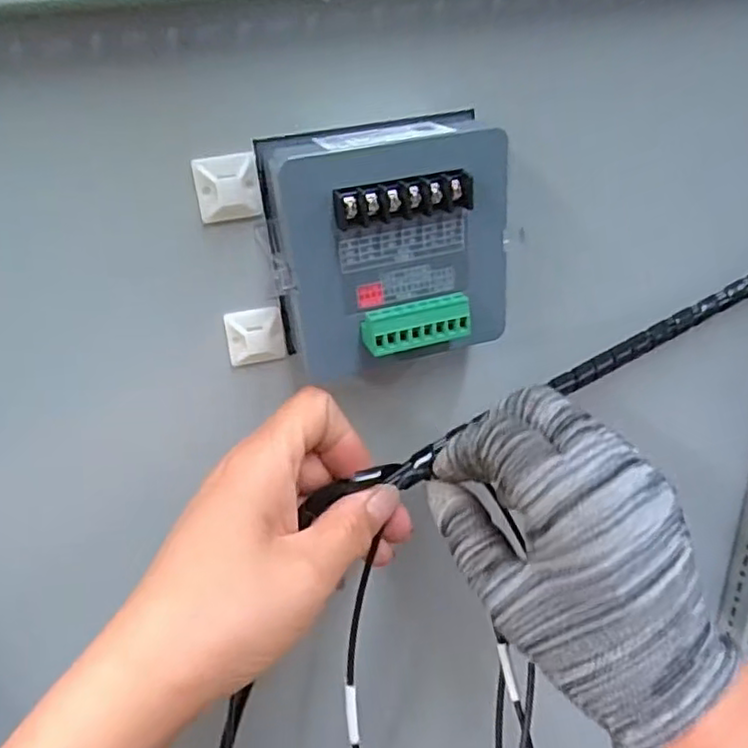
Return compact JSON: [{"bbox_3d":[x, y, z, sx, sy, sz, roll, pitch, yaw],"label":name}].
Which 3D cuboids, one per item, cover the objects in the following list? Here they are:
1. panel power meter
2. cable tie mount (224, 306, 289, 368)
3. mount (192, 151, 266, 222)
[{"bbox_3d":[0.007,-0.050,0.269,0.097,0.091,0.052,-13,30,-12],"label":"panel power meter"},{"bbox_3d":[-0.051,-0.016,0.289,0.025,0.025,0.004,-11,30,-8],"label":"cable tie mount"},{"bbox_3d":[-0.056,-0.072,0.259,0.024,0.024,0.005,-15,30,-15],"label":"mount"}]

